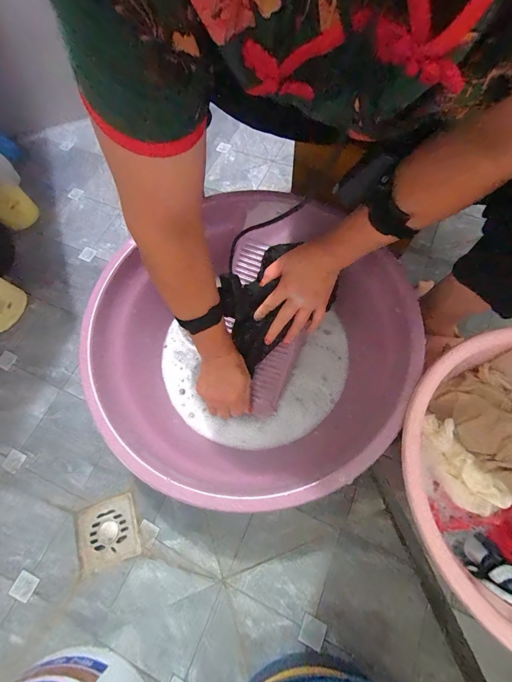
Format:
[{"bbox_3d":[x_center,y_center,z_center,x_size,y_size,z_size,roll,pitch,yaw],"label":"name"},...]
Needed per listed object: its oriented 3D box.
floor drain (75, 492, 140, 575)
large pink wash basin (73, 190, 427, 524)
[{"bbox_3d":[-0.250,0.322,0.500,0.098,0.008,0.096,-19,70,-4],"label":"floor drain"},{"bbox_3d":[-0.010,0.014,0.497,0.450,0.174,0.441,-1,69,3],"label":"large pink wash basin"}]

